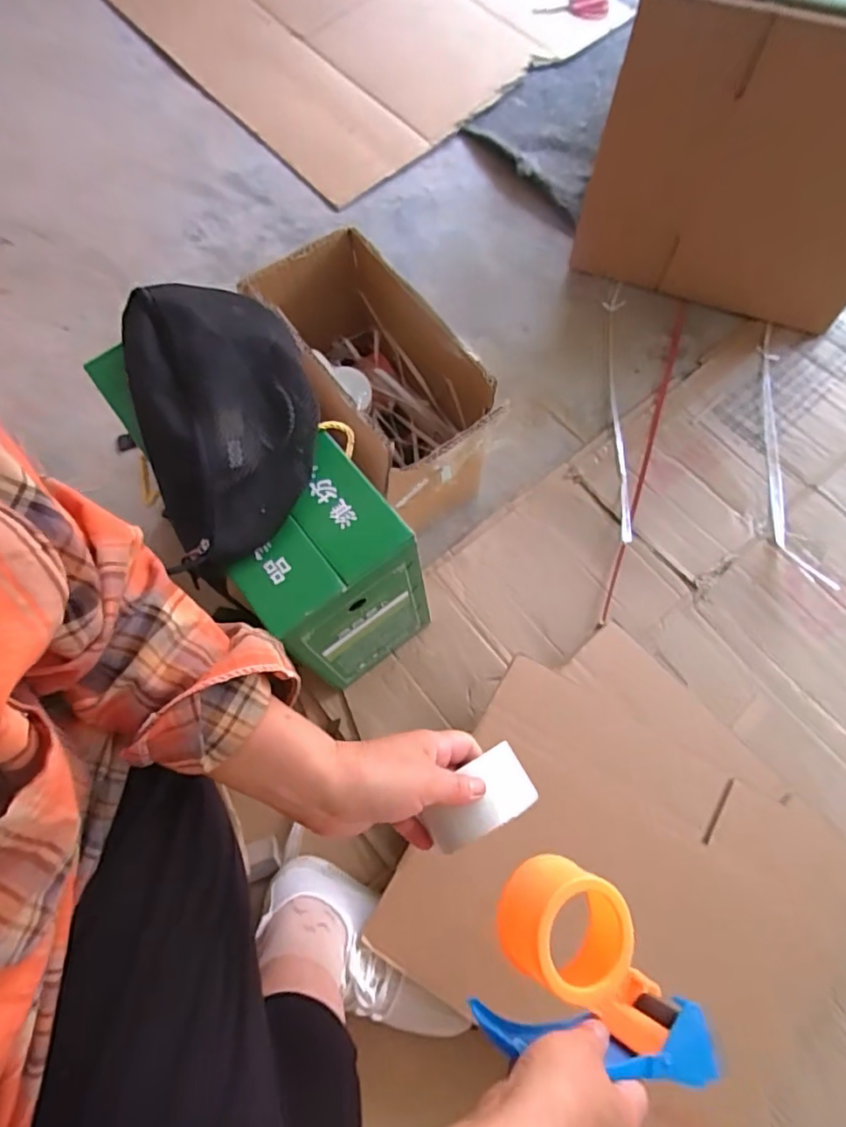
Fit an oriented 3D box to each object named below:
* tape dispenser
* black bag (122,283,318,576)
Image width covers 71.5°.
[{"bbox_3d":[0.121,0.278,0.407,0.151,0.068,0.111,15,69,3],"label":"tape dispenser"},{"bbox_3d":[-0.170,-0.139,0.499,0.144,0.060,0.262,-20,72,-5],"label":"black bag"}]

